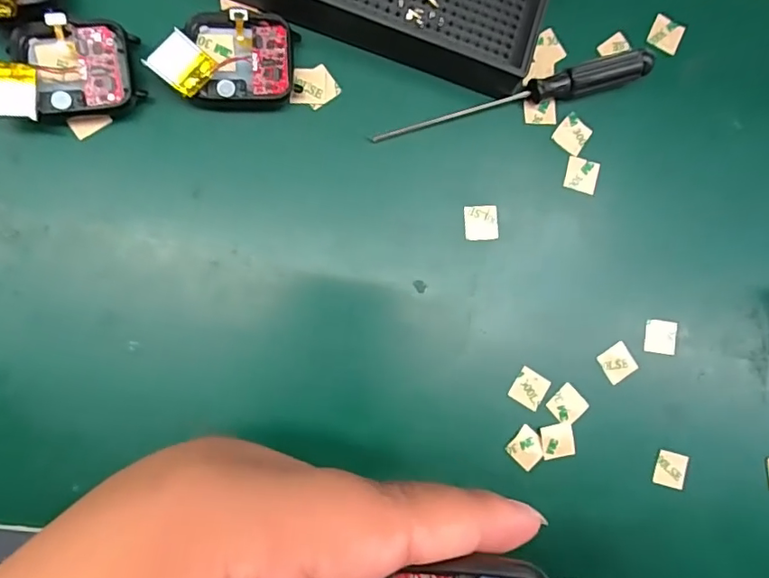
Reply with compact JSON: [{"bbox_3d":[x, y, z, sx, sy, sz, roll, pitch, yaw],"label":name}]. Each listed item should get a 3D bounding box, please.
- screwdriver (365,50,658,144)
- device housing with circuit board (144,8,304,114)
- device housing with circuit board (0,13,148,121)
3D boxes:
[{"bbox_3d":[0.059,-0.087,0.235,0.128,0.015,0.012,-16,90,-9],"label":"screwdriver"},{"bbox_3d":[-0.064,-0.095,0.217,0.055,0.017,0.038,-7,89,-9],"label":"device housing with circuit board"},{"bbox_3d":[-0.127,-0.087,0.209,0.054,0.016,0.038,-12,89,-9],"label":"device housing with circuit board"}]

